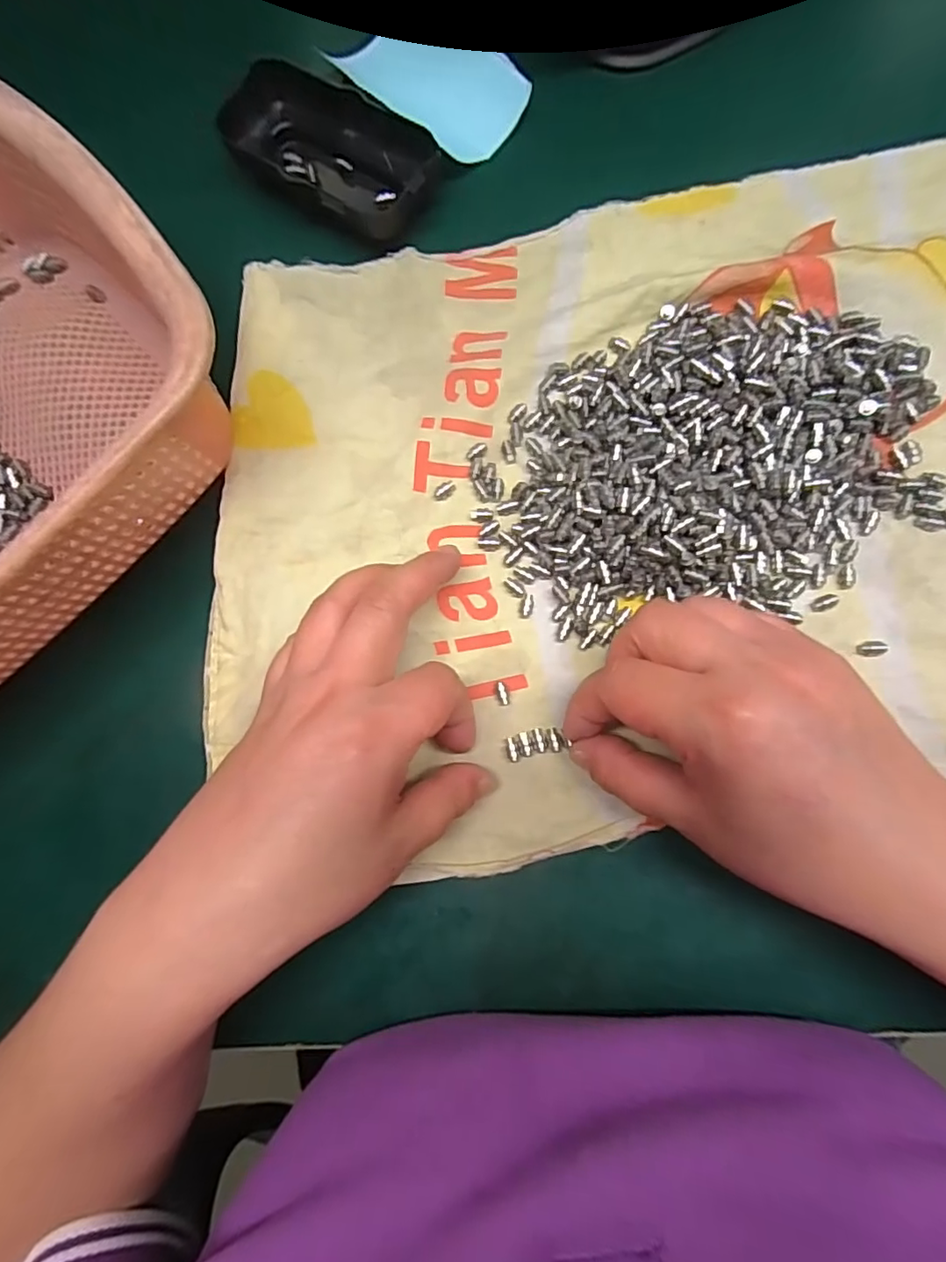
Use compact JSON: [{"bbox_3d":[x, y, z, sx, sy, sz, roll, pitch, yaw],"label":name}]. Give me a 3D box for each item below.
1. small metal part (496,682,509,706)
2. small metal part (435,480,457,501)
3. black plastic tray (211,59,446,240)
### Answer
[{"bbox_3d":[0.012,0.027,0.240,0.005,0.004,0.010,-10,81,3],"label":"small metal part"},{"bbox_3d":[-0.013,-0.065,0.257,0.011,0.004,0.006,-44,81,-3],"label":"small metal part"},{"bbox_3d":[-0.069,-0.235,0.277,0.112,0.023,0.059,35,85,8],"label":"black plastic tray"}]

